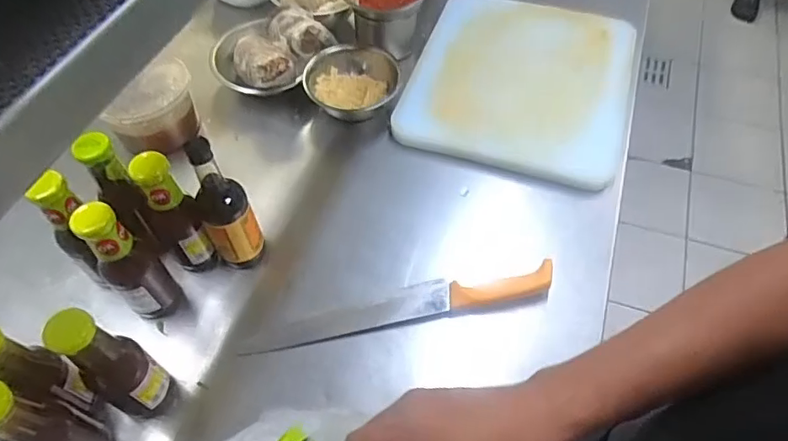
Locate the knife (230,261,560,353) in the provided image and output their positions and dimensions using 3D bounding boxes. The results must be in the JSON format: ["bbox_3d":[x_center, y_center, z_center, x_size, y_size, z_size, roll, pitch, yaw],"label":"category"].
[{"bbox_3d":[0.010,0.106,0.676,0.387,0.029,0.046,-10,55,-5],"label":"knife"}]

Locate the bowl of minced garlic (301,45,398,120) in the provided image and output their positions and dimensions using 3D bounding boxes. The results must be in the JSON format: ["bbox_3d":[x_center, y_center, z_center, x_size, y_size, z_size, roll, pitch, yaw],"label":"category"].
[{"bbox_3d":[-0.069,-0.212,0.862,0.138,0.075,0.125,5,55,5],"label":"bowl of minced garlic"}]

